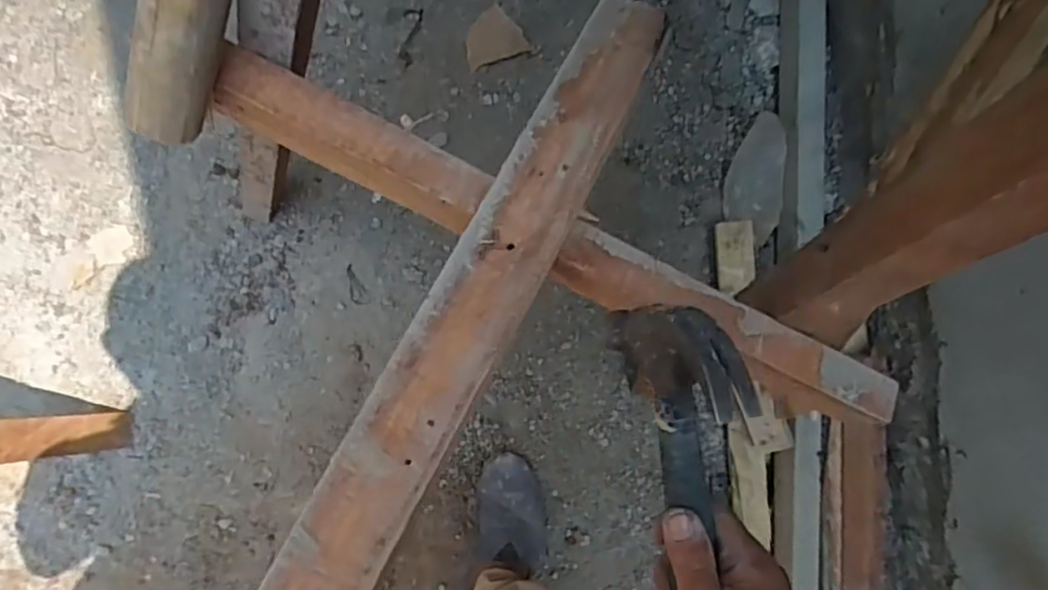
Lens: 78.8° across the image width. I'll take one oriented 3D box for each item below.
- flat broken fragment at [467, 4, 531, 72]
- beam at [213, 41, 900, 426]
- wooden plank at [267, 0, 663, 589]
[{"bbox_3d":[-0.051,-0.410,1.013,0.096,0.005,0.081,-23,95,-4],"label":"flat broken fragment"},{"bbox_3d":[0.040,-0.030,0.509,0.592,0.035,0.058,26,90,-7],"label":"beam"},{"bbox_3d":[-0.099,0.152,0.382,0.071,0.022,0.884,28,72,-6],"label":"wooden plank"}]

